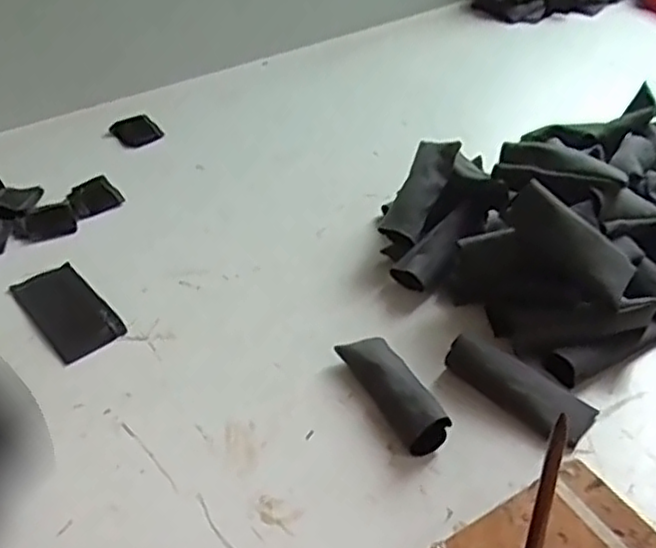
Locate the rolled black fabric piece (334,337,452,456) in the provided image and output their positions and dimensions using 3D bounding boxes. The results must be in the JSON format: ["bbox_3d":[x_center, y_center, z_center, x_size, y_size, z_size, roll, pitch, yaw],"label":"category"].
[{"bbox_3d":[0.047,0.080,0.511,0.033,0.028,0.102,-18,43,-19],"label":"rolled black fabric piece"}]

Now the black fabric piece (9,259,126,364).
[{"bbox_3d":[-0.218,0.028,0.601,0.055,0.004,0.112,-29,47,-29],"label":"black fabric piece"}]

